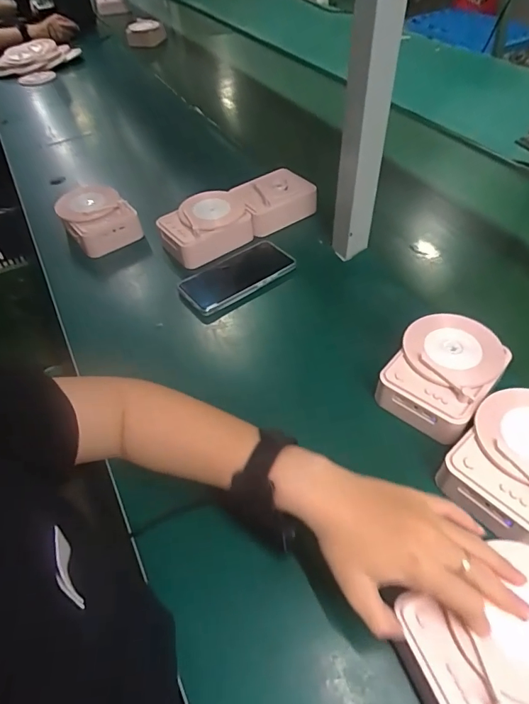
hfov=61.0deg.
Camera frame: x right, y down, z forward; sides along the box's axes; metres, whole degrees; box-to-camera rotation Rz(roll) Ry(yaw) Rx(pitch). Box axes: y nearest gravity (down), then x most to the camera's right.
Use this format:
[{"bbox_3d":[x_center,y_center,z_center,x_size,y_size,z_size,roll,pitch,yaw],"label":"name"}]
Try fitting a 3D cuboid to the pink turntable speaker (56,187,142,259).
[{"bbox_3d":[-0.273,-0.216,0.731,0.098,0.063,0.120,-29,49,-26],"label":"pink turntable speaker"}]

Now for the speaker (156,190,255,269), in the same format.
[{"bbox_3d":[-0.091,-0.196,0.702,0.140,0.057,0.097,-26,48,-23],"label":"speaker"}]

